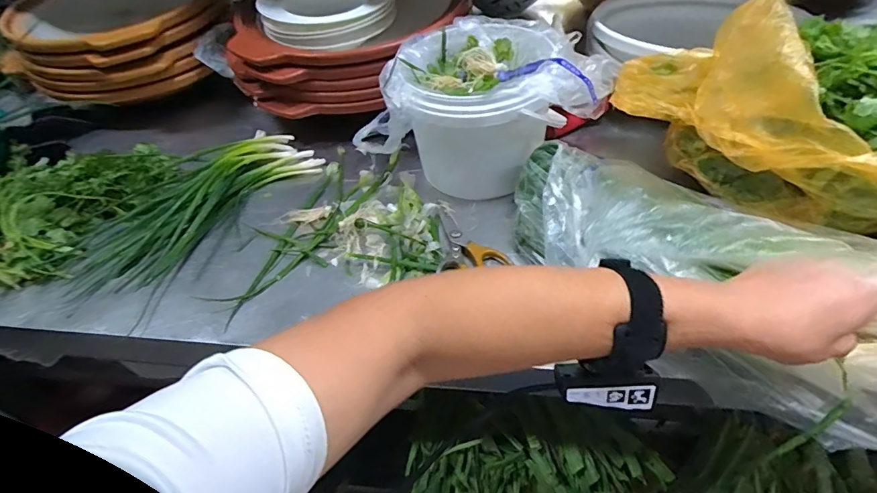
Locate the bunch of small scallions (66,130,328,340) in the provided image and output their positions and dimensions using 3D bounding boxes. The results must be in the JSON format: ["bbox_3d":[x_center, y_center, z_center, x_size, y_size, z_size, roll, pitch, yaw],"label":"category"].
[{"bbox_3d":[-0.322,-0.058,0.617,0.160,0.041,0.338,25,55,24],"label":"bunch of small scallions"}]

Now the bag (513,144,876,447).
[{"bbox_3d":[0.248,0.022,0.400,0.149,0.119,0.456,-37,51,-25],"label":"bag"}]

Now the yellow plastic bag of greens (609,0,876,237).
[{"bbox_3d":[0.440,-0.177,0.498,0.308,0.221,0.350,-26,51,-18],"label":"yellow plastic bag of greens"}]

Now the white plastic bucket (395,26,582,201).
[{"bbox_3d":[0.047,-0.177,0.605,0.247,0.164,0.206,-10,48,-5],"label":"white plastic bucket"}]

